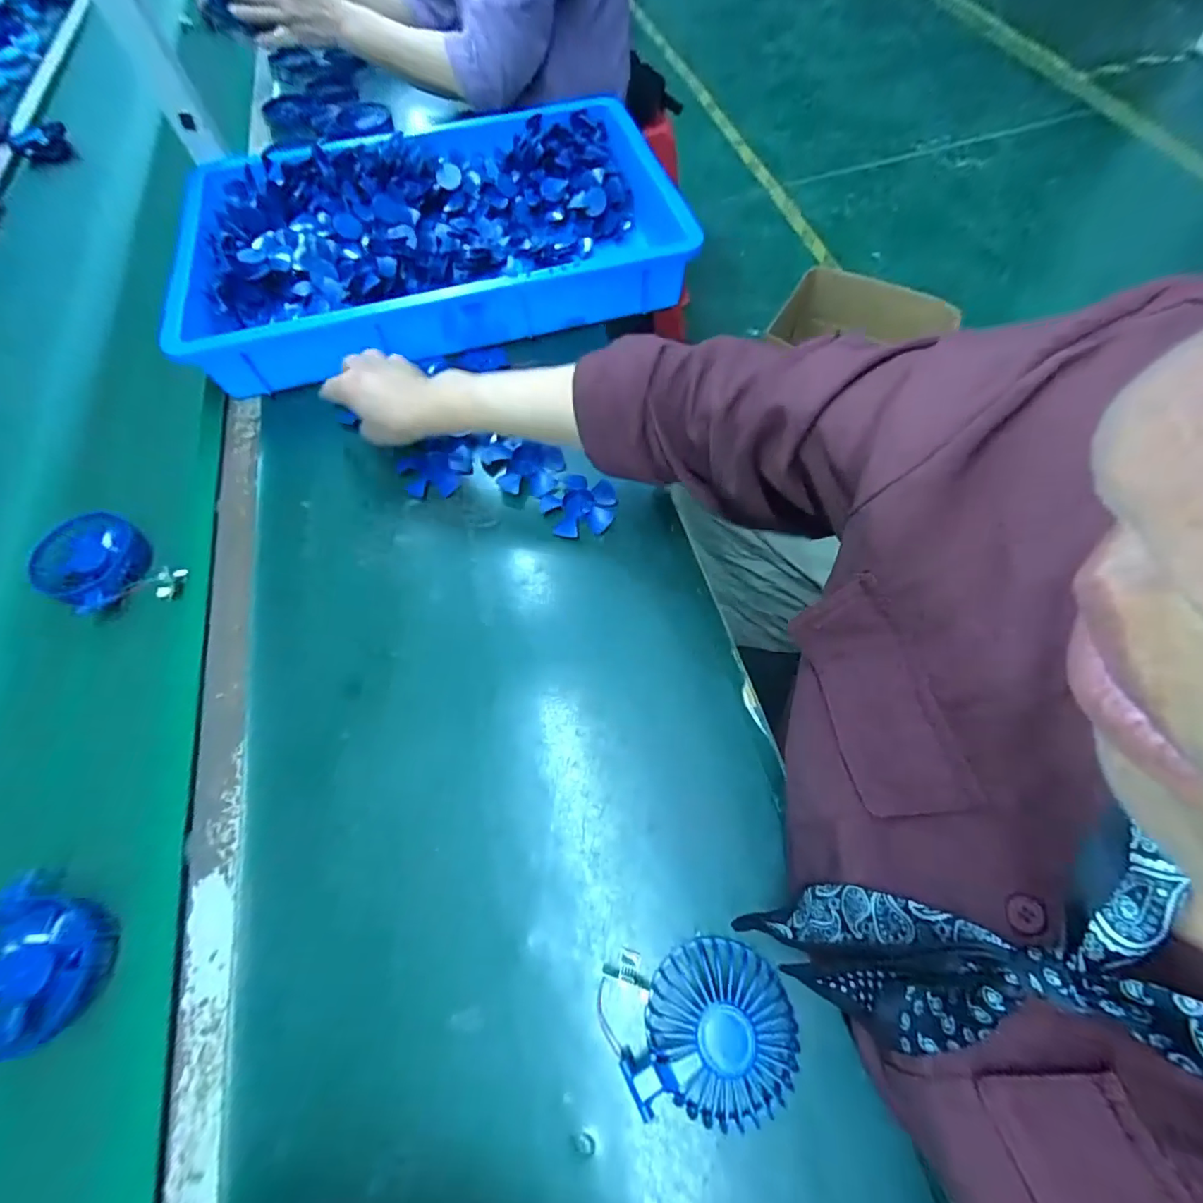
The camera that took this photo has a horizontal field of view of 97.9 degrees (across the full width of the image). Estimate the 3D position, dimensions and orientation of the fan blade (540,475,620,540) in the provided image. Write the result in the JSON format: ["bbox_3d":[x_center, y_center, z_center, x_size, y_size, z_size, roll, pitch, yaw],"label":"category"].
[{"bbox_3d":[-0.021,-0.095,0.504,0.070,0.009,0.072,-14,64,-4],"label":"fan blade"}]

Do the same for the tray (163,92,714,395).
[{"bbox_3d":[-0.201,-0.456,0.646,0.559,0.084,0.361,-16,64,-3],"label":"tray"}]

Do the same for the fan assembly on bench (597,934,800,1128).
[{"bbox_3d":[0.057,0.252,0.308,0.108,0.038,0.083,-8,64,-1],"label":"fan assembly on bench"}]

